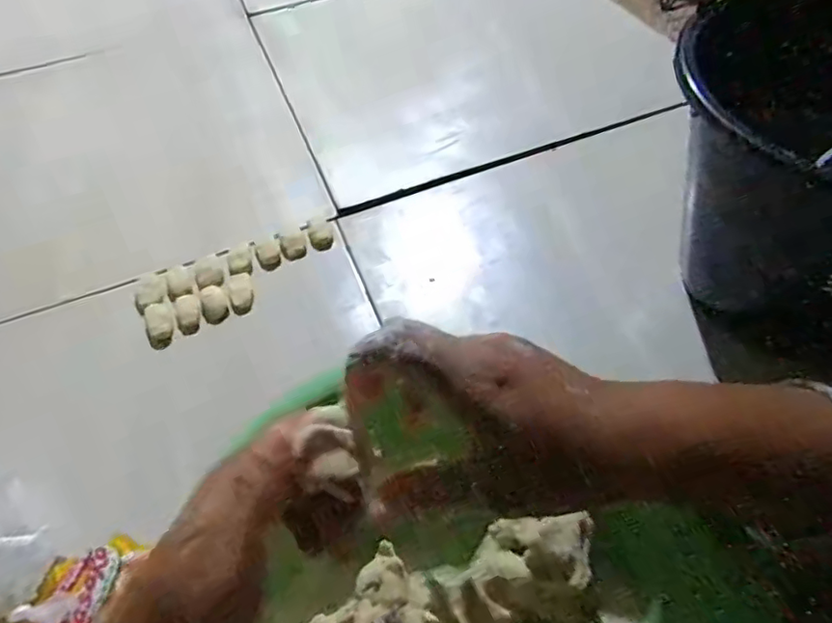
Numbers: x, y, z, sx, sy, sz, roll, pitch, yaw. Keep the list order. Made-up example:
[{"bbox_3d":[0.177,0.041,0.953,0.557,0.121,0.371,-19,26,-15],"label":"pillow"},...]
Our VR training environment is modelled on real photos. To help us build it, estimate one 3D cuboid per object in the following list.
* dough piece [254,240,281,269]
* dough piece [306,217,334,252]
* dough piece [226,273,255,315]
[{"bbox_3d":[-0.145,-0.056,0.572,0.022,0.014,0.024,-22,54,-12],"label":"dough piece"},{"bbox_3d":[-0.096,-0.078,0.584,0.024,0.017,0.031,-15,52,-7],"label":"dough piece"},{"bbox_3d":[-0.163,-0.017,0.543,0.022,0.012,0.042,-17,53,-8],"label":"dough piece"}]

